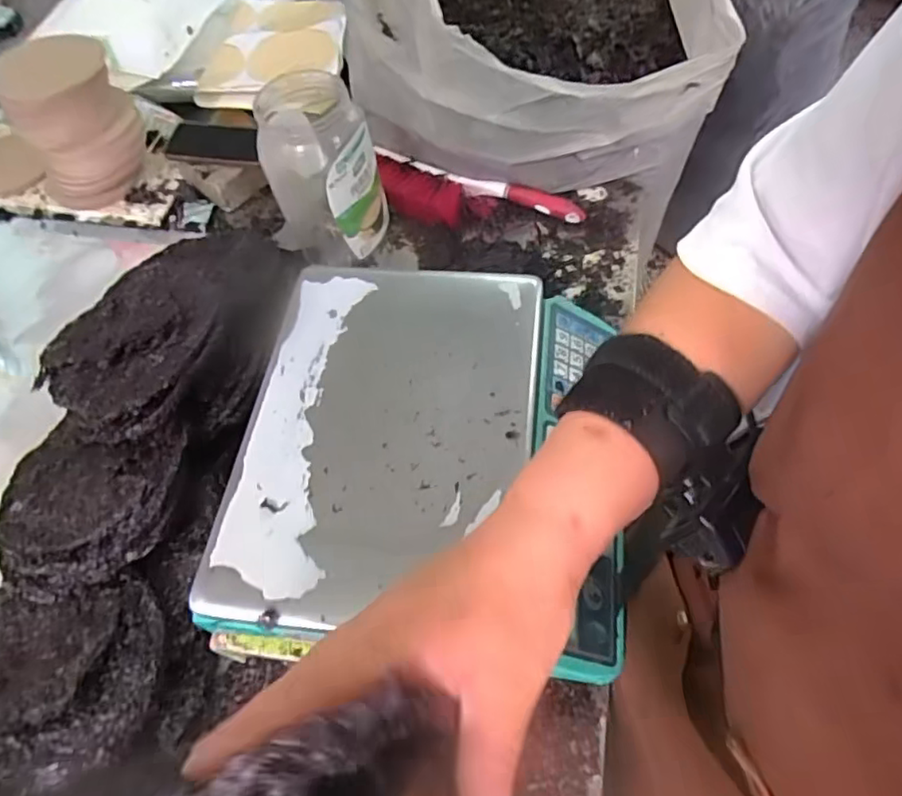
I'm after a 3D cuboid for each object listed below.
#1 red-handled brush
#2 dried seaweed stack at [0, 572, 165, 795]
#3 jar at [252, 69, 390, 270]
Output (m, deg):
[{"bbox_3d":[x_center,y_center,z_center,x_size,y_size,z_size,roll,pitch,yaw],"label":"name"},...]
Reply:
[{"bbox_3d":[0.024,-0.288,0.867,0.324,0.045,0.094,17,62,14],"label":"red-handled brush"},{"bbox_3d":[-0.361,0.243,0.522,0.226,0.047,0.177,-5,59,1],"label":"dried seaweed stack"},{"bbox_3d":[-0.165,-0.289,0.816,0.132,0.222,0.127,-2,59,3],"label":"jar"}]

